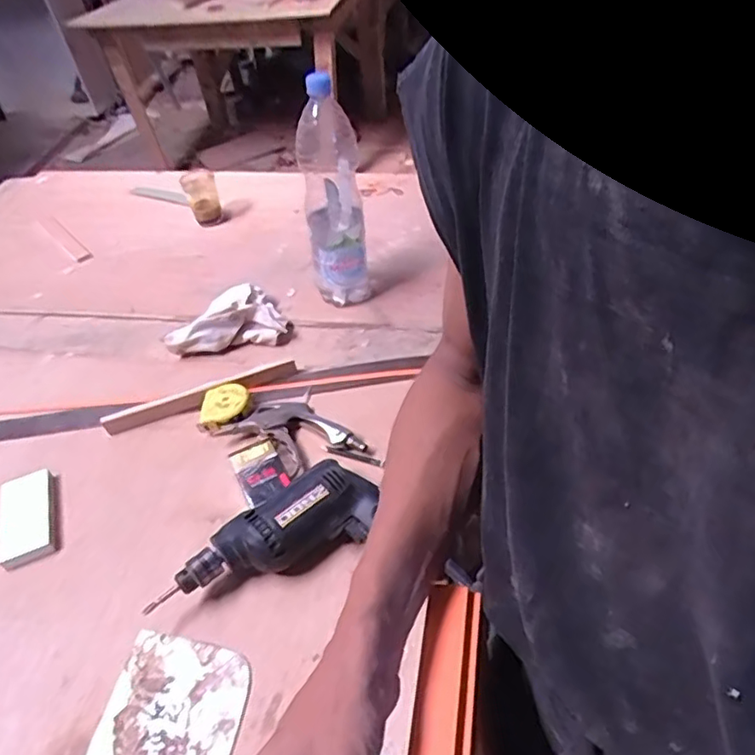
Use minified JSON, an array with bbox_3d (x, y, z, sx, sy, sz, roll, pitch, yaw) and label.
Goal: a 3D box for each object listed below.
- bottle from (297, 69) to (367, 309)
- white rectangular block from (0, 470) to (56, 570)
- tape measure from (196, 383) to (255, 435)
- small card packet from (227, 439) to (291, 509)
[{"bbox_3d":[-0.066,-0.260,0.880,0.084,0.355,0.104,-7,45,0],"label":"bottle"},{"bbox_3d":[-0.428,0.168,0.717,0.059,0.017,0.118,-20,46,-14],"label":"white rectangular block"},{"bbox_3d":[-0.205,0.042,0.805,0.070,0.034,0.073,-3,45,3],"label":"tape measure"},{"bbox_3d":[-0.145,0.114,0.720,0.056,0.013,0.077,-25,58,-15],"label":"small card packet"}]

